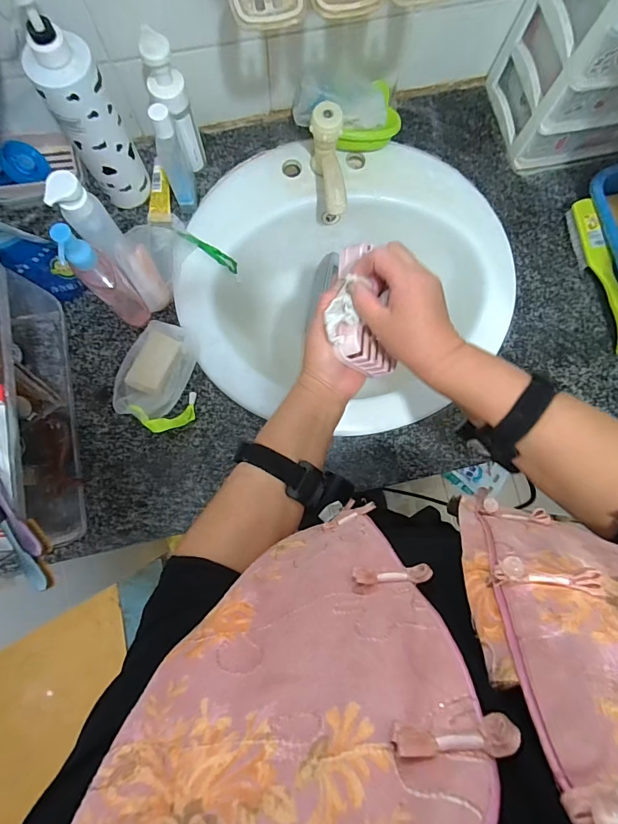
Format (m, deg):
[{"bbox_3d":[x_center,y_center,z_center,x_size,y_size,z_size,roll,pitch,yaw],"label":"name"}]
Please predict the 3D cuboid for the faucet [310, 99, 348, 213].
[{"bbox_3d":[0.026,-0.328,0.569,0.047,0.106,0.121,1,81,-3],"label":"faucet"}]

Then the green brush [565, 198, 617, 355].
[{"bbox_3d":[0.428,-0.195,0.599,0.026,0.038,0.228,-16,82,-5],"label":"green brush"}]

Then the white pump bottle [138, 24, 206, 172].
[{"bbox_3d":[-0.173,-0.386,0.535,0.046,0.177,0.039,34,81,3],"label":"white pump bottle"}]

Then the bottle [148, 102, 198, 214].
[{"bbox_3d":[-0.177,-0.330,0.546,0.027,0.141,0.057,-10,82,-4],"label":"bottle"}]

